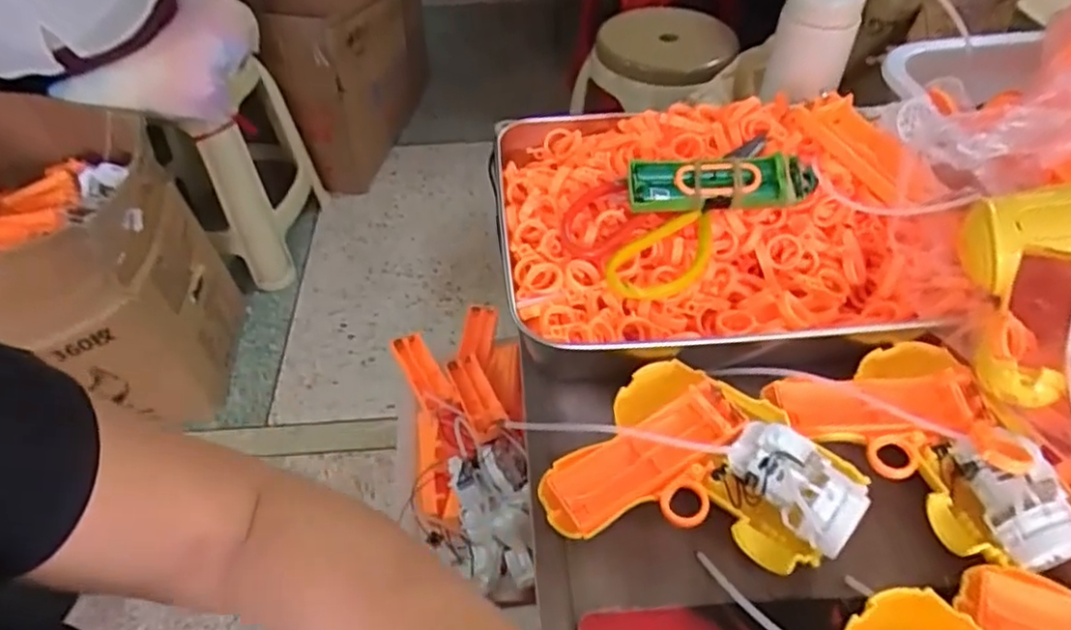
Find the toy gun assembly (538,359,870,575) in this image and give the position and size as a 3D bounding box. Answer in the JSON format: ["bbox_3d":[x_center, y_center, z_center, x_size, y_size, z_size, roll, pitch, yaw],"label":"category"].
[{"bbox_3d":[0.088,0.085,0.351,0.135,0.034,0.114,28,53,24],"label":"toy gun assembly"}]

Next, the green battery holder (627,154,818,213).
[{"bbox_3d":[0.123,-0.086,0.441,0.124,0.028,0.028,-1,47,0],"label":"green battery holder"}]

